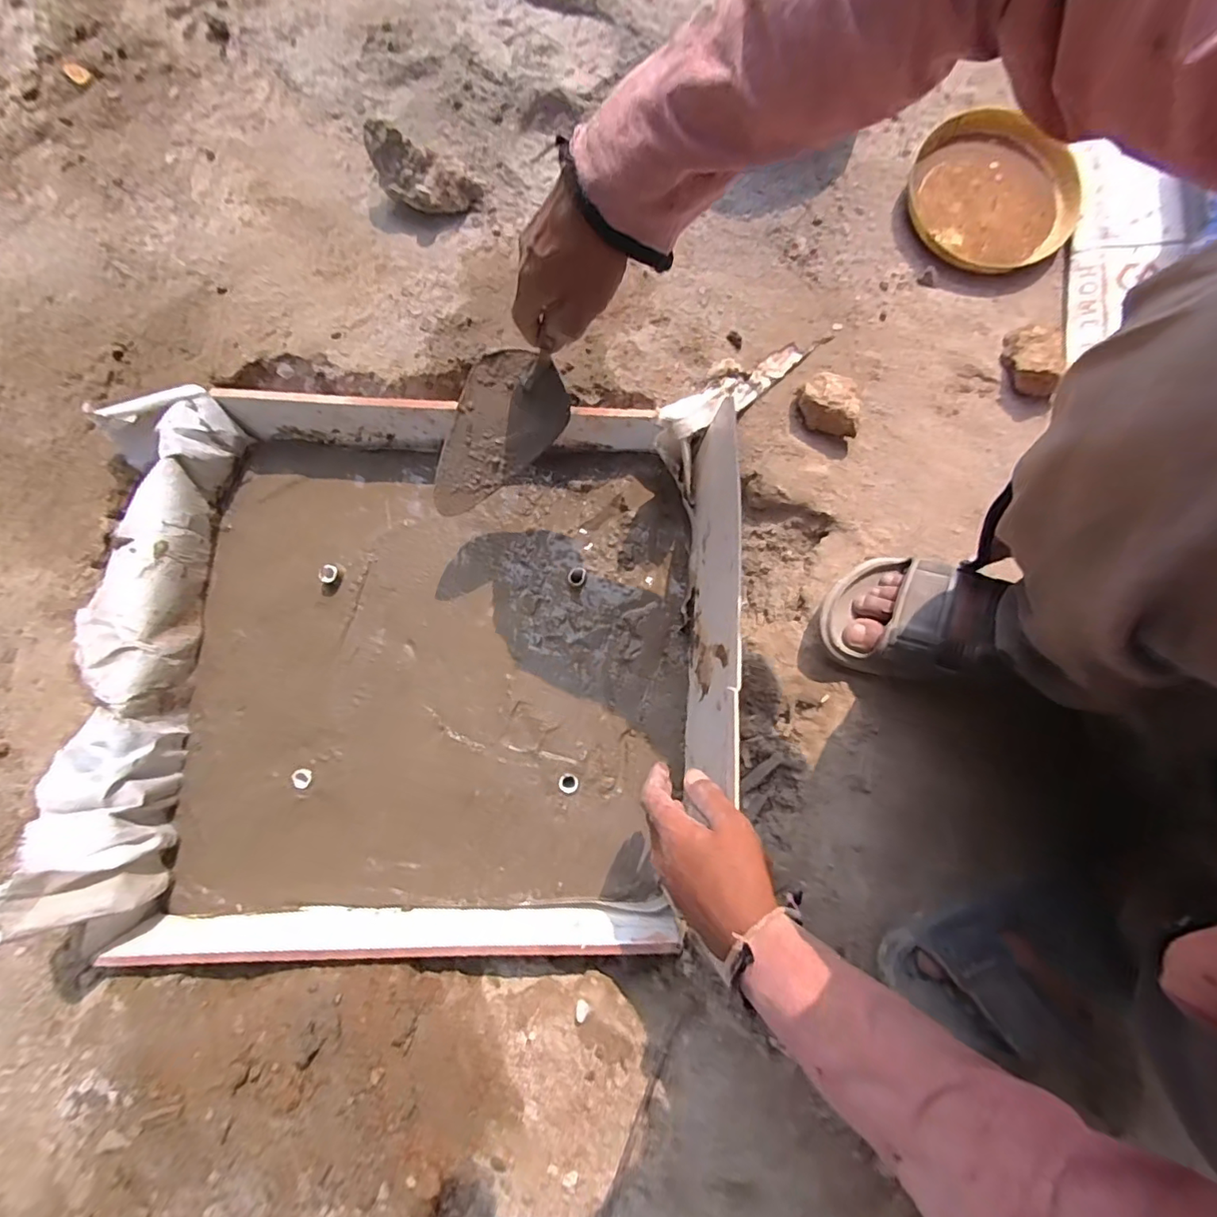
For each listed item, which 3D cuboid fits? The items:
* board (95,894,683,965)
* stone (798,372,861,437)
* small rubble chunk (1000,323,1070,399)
[{"bbox_3d":[-0.185,0.288,0.490,0.486,0.062,0.009,-2,100,1],"label":"board"},{"bbox_3d":[0.221,-0.205,0.544,0.060,0.031,0.052,21,80,4],"label":"stone"},{"bbox_3d":[0.433,-0.256,0.555,0.050,0.032,0.072,20,80,4],"label":"small rubble chunk"}]

